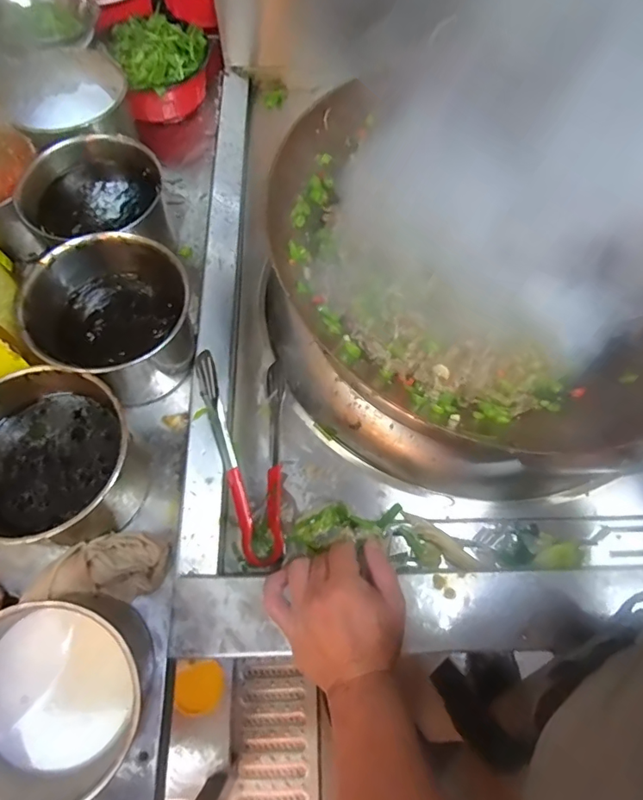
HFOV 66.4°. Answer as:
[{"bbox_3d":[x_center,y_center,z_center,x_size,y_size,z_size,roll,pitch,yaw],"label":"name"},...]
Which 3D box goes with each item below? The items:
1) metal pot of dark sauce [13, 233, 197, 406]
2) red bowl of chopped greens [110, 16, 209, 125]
[{"bbox_3d":[-0.216,-0.079,0.513,0.143,0.103,0.151,1,66,-1],"label":"metal pot of dark sauce"},{"bbox_3d":[-0.218,-0.465,0.682,0.122,0.075,0.125,1,66,-1],"label":"red bowl of chopped greens"}]

